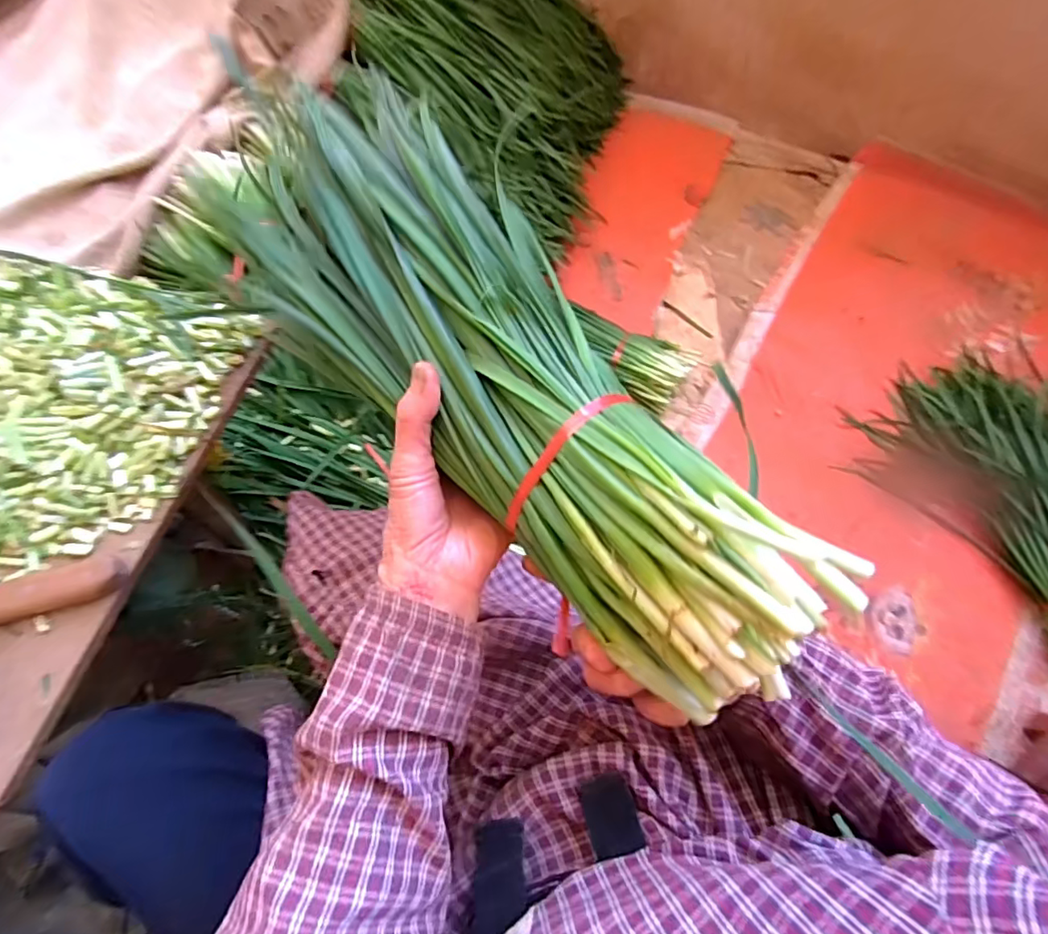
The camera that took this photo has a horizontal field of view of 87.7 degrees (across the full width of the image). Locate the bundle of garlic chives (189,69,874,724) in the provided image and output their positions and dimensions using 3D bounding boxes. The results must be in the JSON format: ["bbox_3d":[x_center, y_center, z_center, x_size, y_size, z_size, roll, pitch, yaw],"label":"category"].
[{"bbox_3d":[-0.030,-0.072,0.291,0.133,0.080,0.420,-36,67,-13],"label":"bundle of garlic chives"}]

